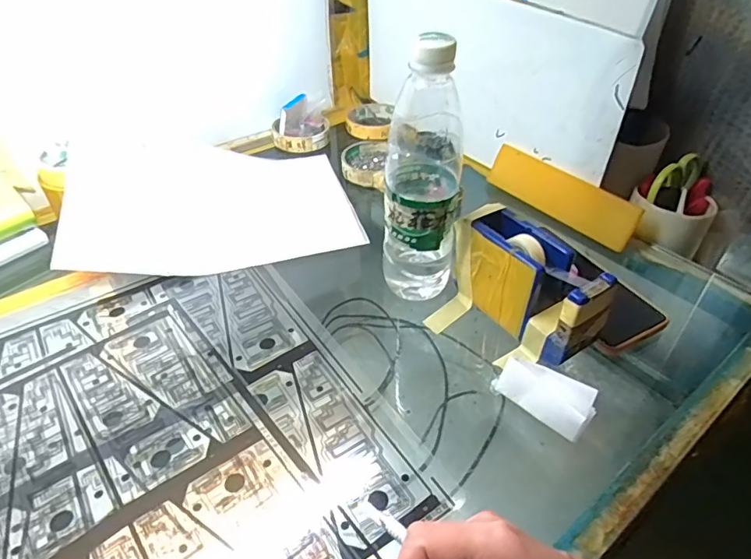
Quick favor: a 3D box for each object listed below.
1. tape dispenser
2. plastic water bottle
[{"bbox_3d":[0.130,0.005,0.424,0.045,0.080,0.123,-25,47,-25],"label":"tape dispenser"},{"bbox_3d":[0.041,-0.082,0.419,0.062,0.225,0.068,5,42,6],"label":"plastic water bottle"}]

